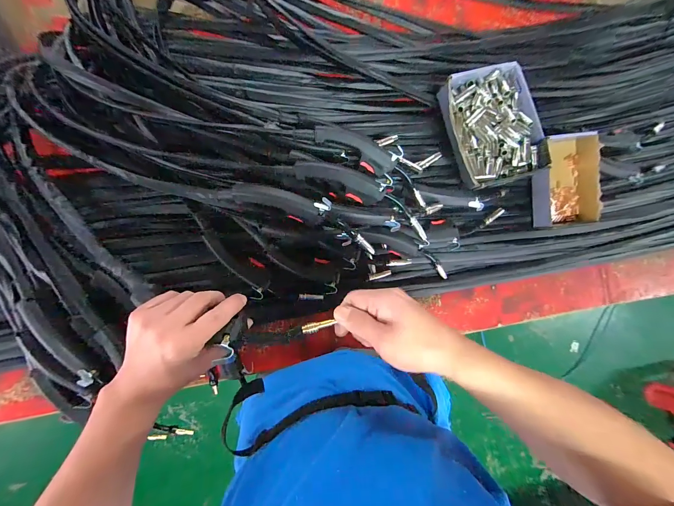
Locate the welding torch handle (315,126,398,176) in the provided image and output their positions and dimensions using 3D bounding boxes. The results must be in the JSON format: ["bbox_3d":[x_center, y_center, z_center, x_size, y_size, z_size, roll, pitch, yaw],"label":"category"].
[{"bbox_3d":[0.038,-0.202,0.573,0.159,0.031,0.059,25,85,-7],"label":"welding torch handle"}]

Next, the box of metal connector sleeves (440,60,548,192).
[{"bbox_3d":[0.336,-0.282,0.651,0.189,0.054,0.253,-17,91,-8],"label":"box of metal connector sleeves"}]

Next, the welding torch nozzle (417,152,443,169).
[{"bbox_3d":[0.192,-0.193,0.623,0.061,0.011,0.016,-33,93,-9],"label":"welding torch nozzle"}]

